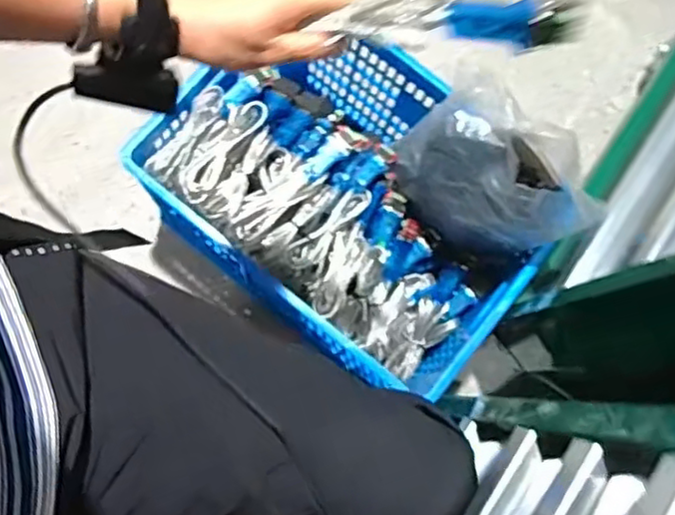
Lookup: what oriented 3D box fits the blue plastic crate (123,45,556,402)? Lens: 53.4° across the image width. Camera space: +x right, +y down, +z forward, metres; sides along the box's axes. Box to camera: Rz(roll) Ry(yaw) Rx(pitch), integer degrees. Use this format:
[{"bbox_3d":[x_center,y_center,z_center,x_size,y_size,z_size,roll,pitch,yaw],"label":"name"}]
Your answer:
[{"bbox_3d":[0.016,-0.076,0.884,0.459,0.166,0.340,39,78,3],"label":"blue plastic crate"}]

